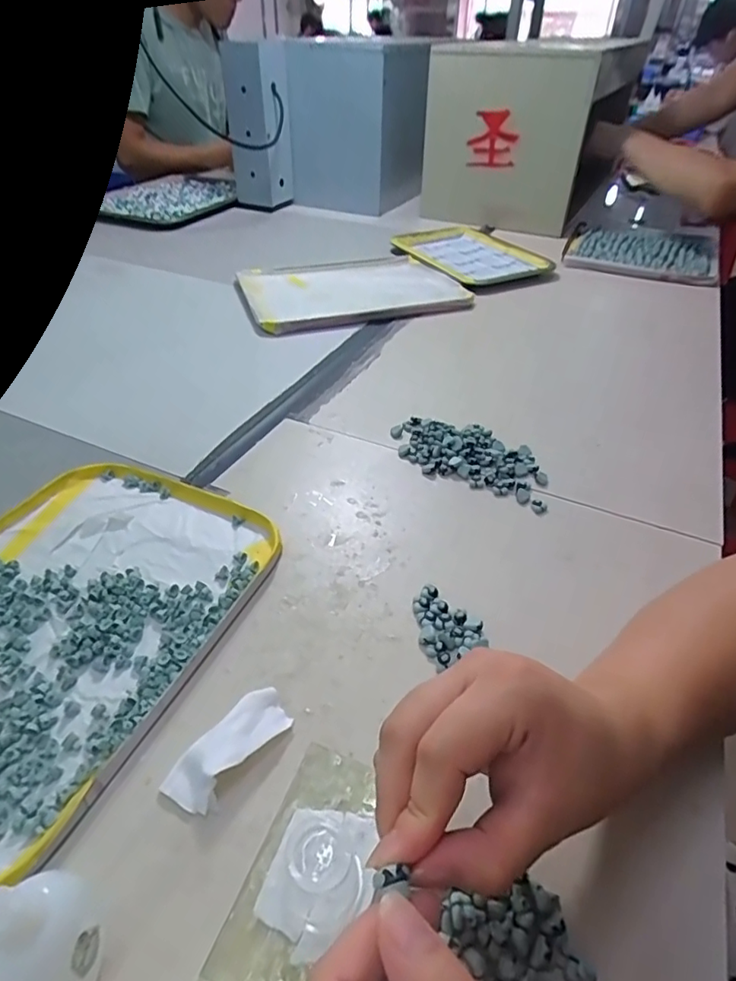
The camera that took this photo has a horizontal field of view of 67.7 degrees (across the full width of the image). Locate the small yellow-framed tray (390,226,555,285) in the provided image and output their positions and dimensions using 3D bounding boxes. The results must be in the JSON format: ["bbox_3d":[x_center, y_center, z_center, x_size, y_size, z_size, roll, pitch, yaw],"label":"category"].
[{"bbox_3d":[0.170,-0.395,0.924,0.192,0.021,0.254,-14,43,-20],"label":"small yellow-framed tray"}]

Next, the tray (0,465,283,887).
[{"bbox_3d":[-0.201,0.081,0.355,0.204,0.012,0.274,16,42,15],"label":"tray"}]

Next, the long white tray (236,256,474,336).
[{"bbox_3d":[-0.030,-0.298,0.804,0.301,0.017,0.228,-12,42,-17],"label":"long white tray"}]

